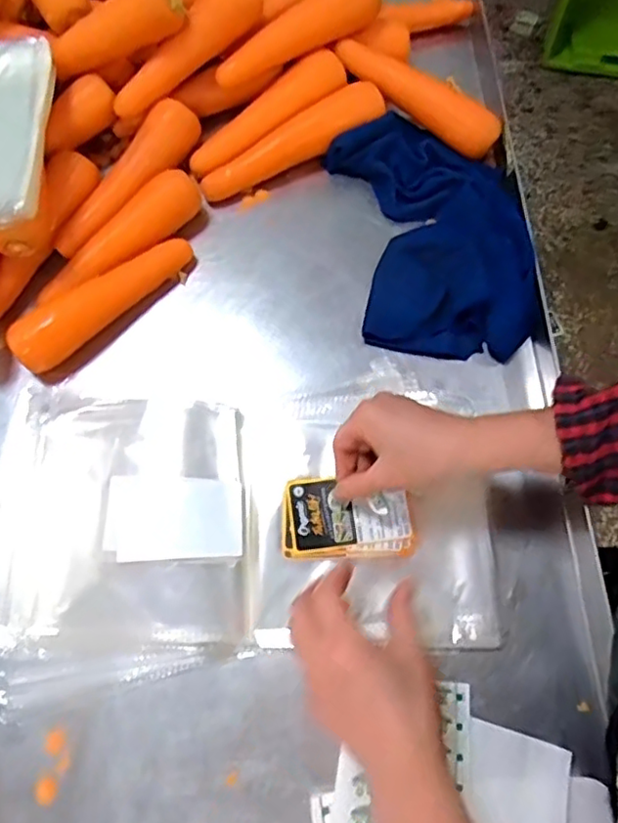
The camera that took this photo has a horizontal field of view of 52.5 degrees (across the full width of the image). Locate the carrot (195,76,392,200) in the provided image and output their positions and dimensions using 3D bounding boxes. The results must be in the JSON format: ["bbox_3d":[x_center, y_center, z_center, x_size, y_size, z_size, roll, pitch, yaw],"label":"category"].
[{"bbox_3d":[-0.018,-0.279,0.647,0.203,0.046,0.039,-26,73,-7],"label":"carrot"}]

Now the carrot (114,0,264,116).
[{"bbox_3d":[-0.121,-0.358,0.620,0.174,0.037,0.039,-38,74,9],"label":"carrot"}]

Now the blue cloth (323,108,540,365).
[{"bbox_3d":[0.123,-0.186,0.620,0.167,0.040,0.272,-10,71,-2],"label":"blue cloth"}]

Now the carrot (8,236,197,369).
[{"bbox_3d":[-0.194,-0.107,0.591,0.184,0.042,0.035,-40,75,-11],"label":"carrot"}]

